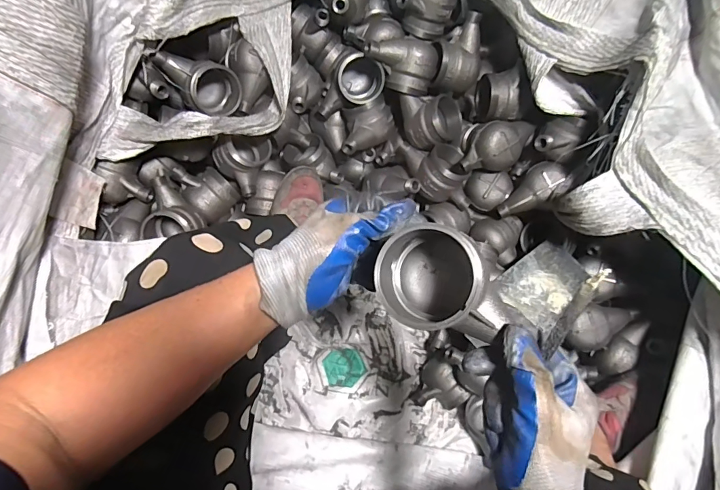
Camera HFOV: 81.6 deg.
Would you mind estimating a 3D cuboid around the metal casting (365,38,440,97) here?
[{"bbox_3d":[0.069,-0.300,0.689,0.120,0.068,0.064,8,68,0],"label":"metal casting"}]

